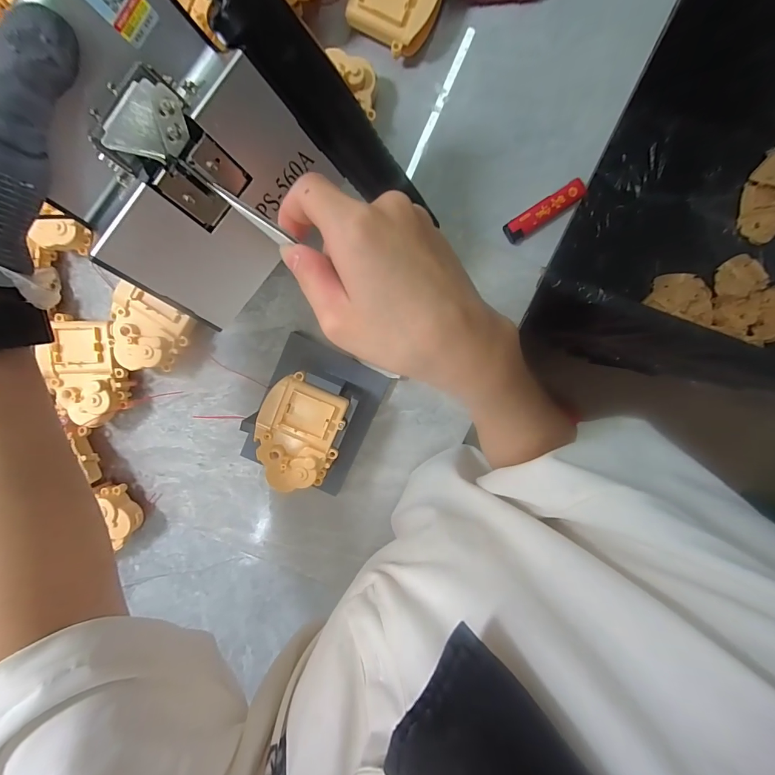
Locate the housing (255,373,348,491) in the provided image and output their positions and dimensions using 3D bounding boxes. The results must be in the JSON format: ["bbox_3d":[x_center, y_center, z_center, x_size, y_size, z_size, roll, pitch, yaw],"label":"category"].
[{"bbox_3d":[-0.080,0.042,0.320,0.076,0.015,0.095,30,97,-4],"label":"housing"}]

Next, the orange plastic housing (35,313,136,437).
[{"bbox_3d":[-0.285,-0.015,0.352,0.071,0.039,0.109,-7,98,1],"label":"orange plastic housing"}]

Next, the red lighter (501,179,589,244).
[{"bbox_3d":[0.149,-0.166,0.344,0.081,0.009,0.020,-33,96,4],"label":"red lighter"}]

